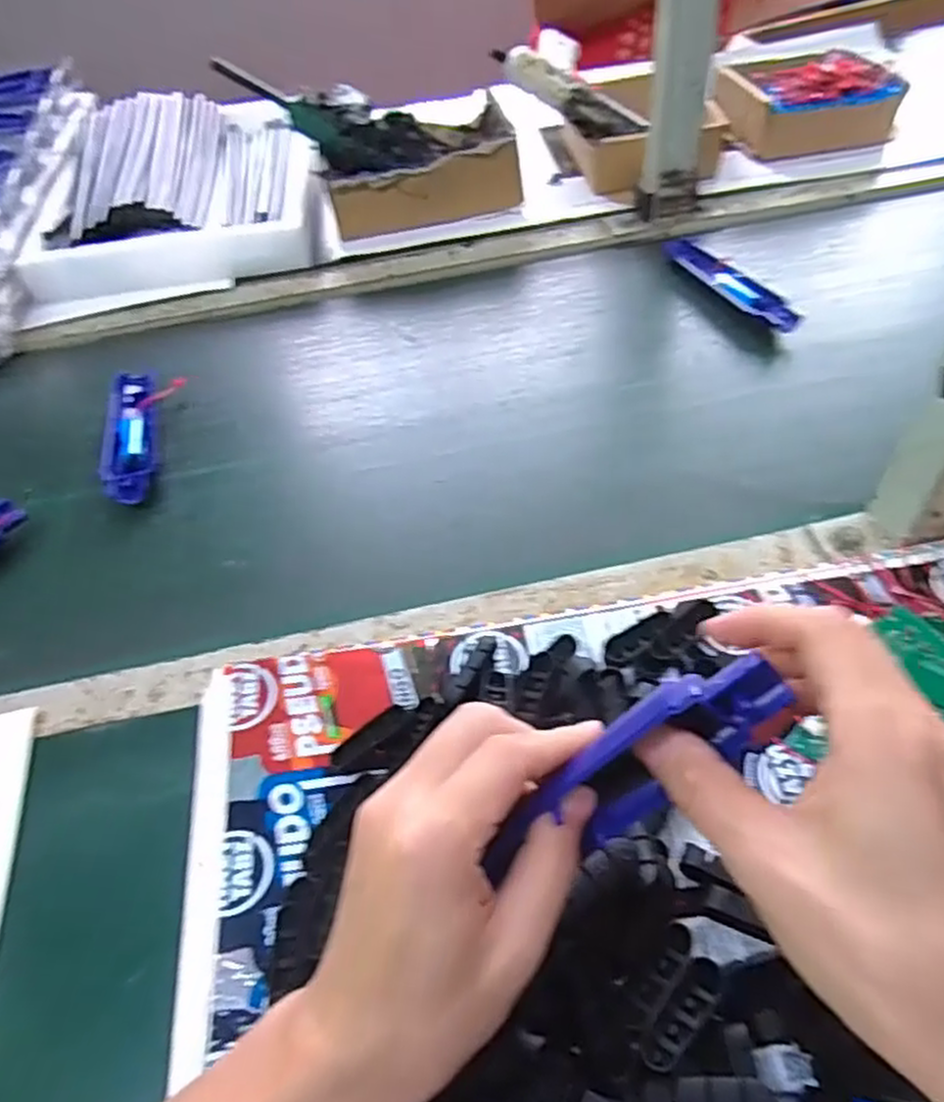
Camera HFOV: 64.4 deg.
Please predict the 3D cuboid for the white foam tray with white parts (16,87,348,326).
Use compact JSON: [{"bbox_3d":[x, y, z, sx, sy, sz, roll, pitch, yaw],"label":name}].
[{"bbox_3d":[-0.343,-0.416,0.859,0.315,0.076,0.387,-16,50,-8],"label":"white foam tray with white parts"}]

